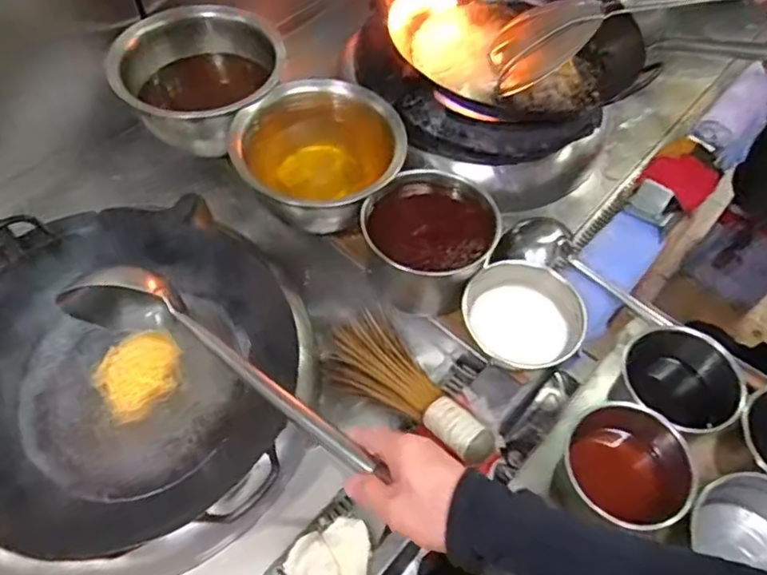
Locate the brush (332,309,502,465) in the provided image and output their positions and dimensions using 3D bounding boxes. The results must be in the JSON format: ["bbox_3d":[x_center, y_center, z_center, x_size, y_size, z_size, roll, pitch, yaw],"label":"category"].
[{"bbox_3d":[0.035,0.137,0.836,0.107,0.061,0.286,-36,45,-22],"label":"brush"}]

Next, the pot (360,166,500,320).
[{"bbox_3d":[0.067,-0.067,0.918,0.186,0.137,0.162,17,58,9],"label":"pot"}]

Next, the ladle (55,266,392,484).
[{"bbox_3d":[-0.180,0.084,0.637,0.426,0.084,0.085,30,61,25],"label":"ladle"}]

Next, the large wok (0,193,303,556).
[{"bbox_3d":[-0.339,0.089,0.800,0.447,0.116,0.436,1,57,-1],"label":"large wok"}]

